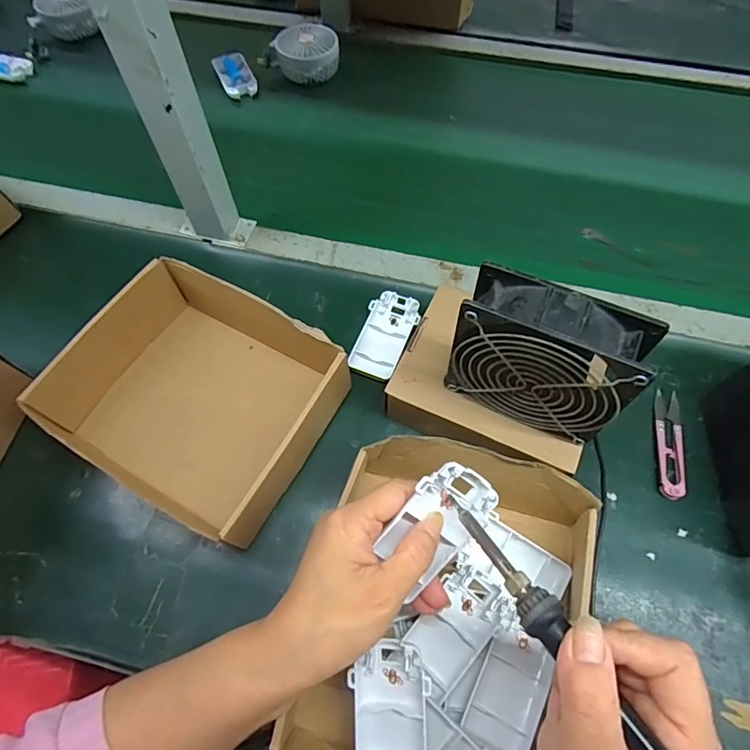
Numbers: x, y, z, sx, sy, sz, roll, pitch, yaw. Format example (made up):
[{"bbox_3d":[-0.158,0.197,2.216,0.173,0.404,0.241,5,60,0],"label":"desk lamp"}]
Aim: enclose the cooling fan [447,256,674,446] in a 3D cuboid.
[{"bbox_3d":[0.116,-0.009,0.333,0.119,0.113,0.046,27,66,13],"label":"cooling fan"}]

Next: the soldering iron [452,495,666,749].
[{"bbox_3d":[0.097,0.147,0.218,0.027,0.020,0.207,-28,52,-13],"label":"soldering iron"}]

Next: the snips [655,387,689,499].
[{"bbox_3d":[0.268,0.060,0.421,0.024,0.011,0.103,12,64,6],"label":"snips"}]

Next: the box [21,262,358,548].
[{"bbox_3d":[-0.152,0.014,0.410,0.208,0.077,0.176,26,66,12],"label":"box"}]

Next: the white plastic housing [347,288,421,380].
[{"bbox_3d":[0.011,-0.042,0.471,0.049,0.013,0.094,17,64,8],"label":"white plastic housing"}]

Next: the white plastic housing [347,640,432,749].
[{"bbox_3d":[0.009,0.220,0.294,0.048,0.014,0.089,1,78,5],"label":"white plastic housing"}]

